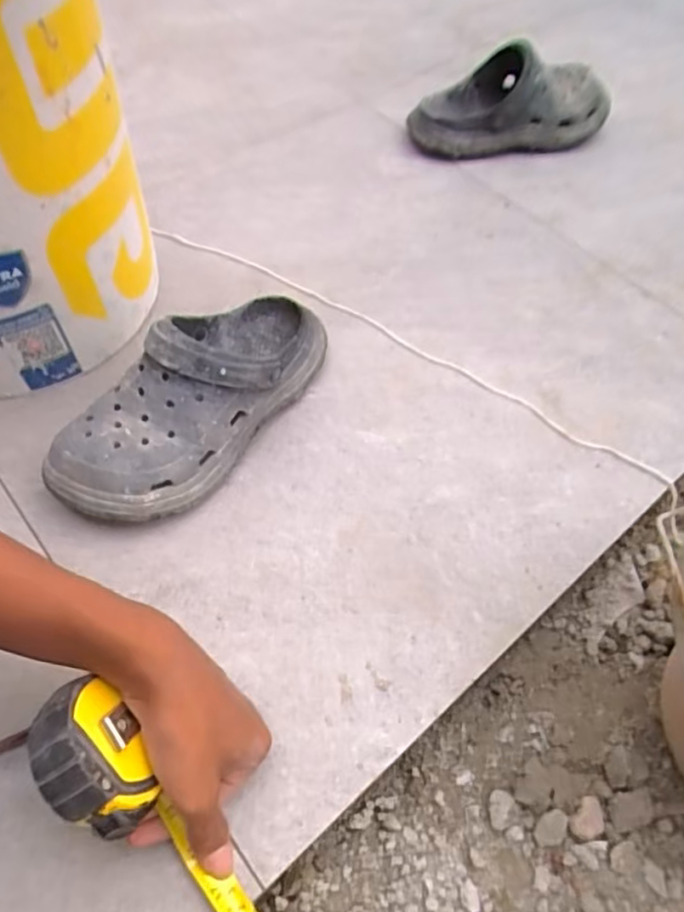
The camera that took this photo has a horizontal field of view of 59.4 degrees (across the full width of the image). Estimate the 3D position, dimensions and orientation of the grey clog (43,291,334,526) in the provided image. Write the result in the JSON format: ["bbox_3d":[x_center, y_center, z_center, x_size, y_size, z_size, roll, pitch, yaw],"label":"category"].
[{"bbox_3d":[-0.112,-0.054,0.470,0.103,0.087,0.249,31,62,15],"label":"grey clog"}]

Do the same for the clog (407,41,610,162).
[{"bbox_3d":[0.200,-0.419,0.708,0.239,0.080,0.093,-16,61,-13],"label":"clog"}]

